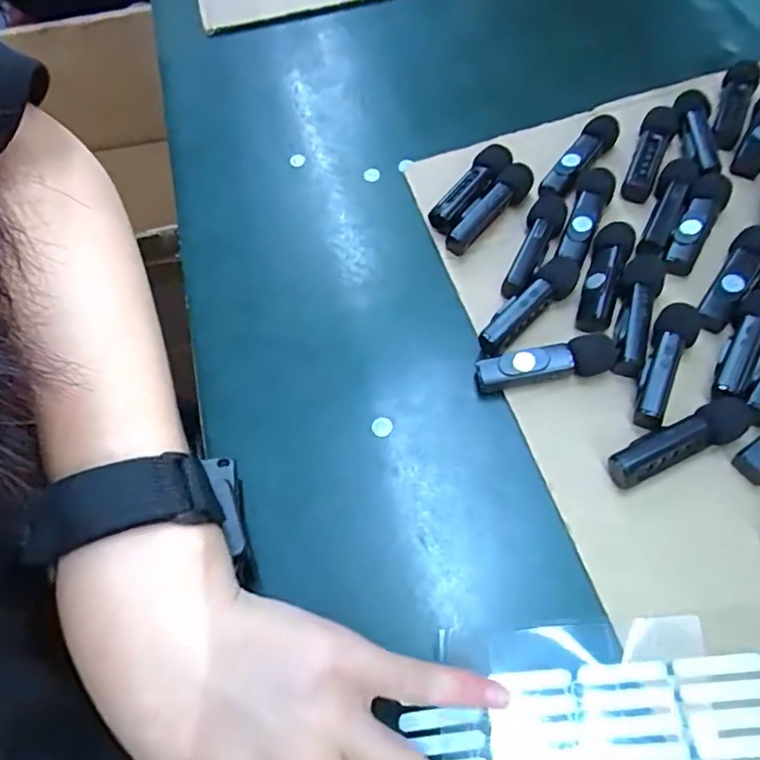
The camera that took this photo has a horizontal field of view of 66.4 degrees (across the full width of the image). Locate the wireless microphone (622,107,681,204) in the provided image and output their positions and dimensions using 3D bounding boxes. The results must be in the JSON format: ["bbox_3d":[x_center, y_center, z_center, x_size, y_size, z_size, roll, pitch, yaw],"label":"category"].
[{"bbox_3d":[0.156,-0.132,0.337,0.019,0.014,0.065,25,66,14],"label":"wireless microphone"}]

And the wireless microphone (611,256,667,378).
[{"bbox_3d":[0.127,-0.033,0.289,0.020,0.013,0.066,21,65,13],"label":"wireless microphone"}]

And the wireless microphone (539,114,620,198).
[{"bbox_3d":[0.115,-0.130,0.332,0.016,0.012,0.064,35,69,18],"label":"wireless microphone"}]

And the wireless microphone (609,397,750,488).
[{"bbox_3d":[0.133,0.028,0.258,0.066,0.018,0.018,-24,64,-10],"label":"wireless microphone"}]

